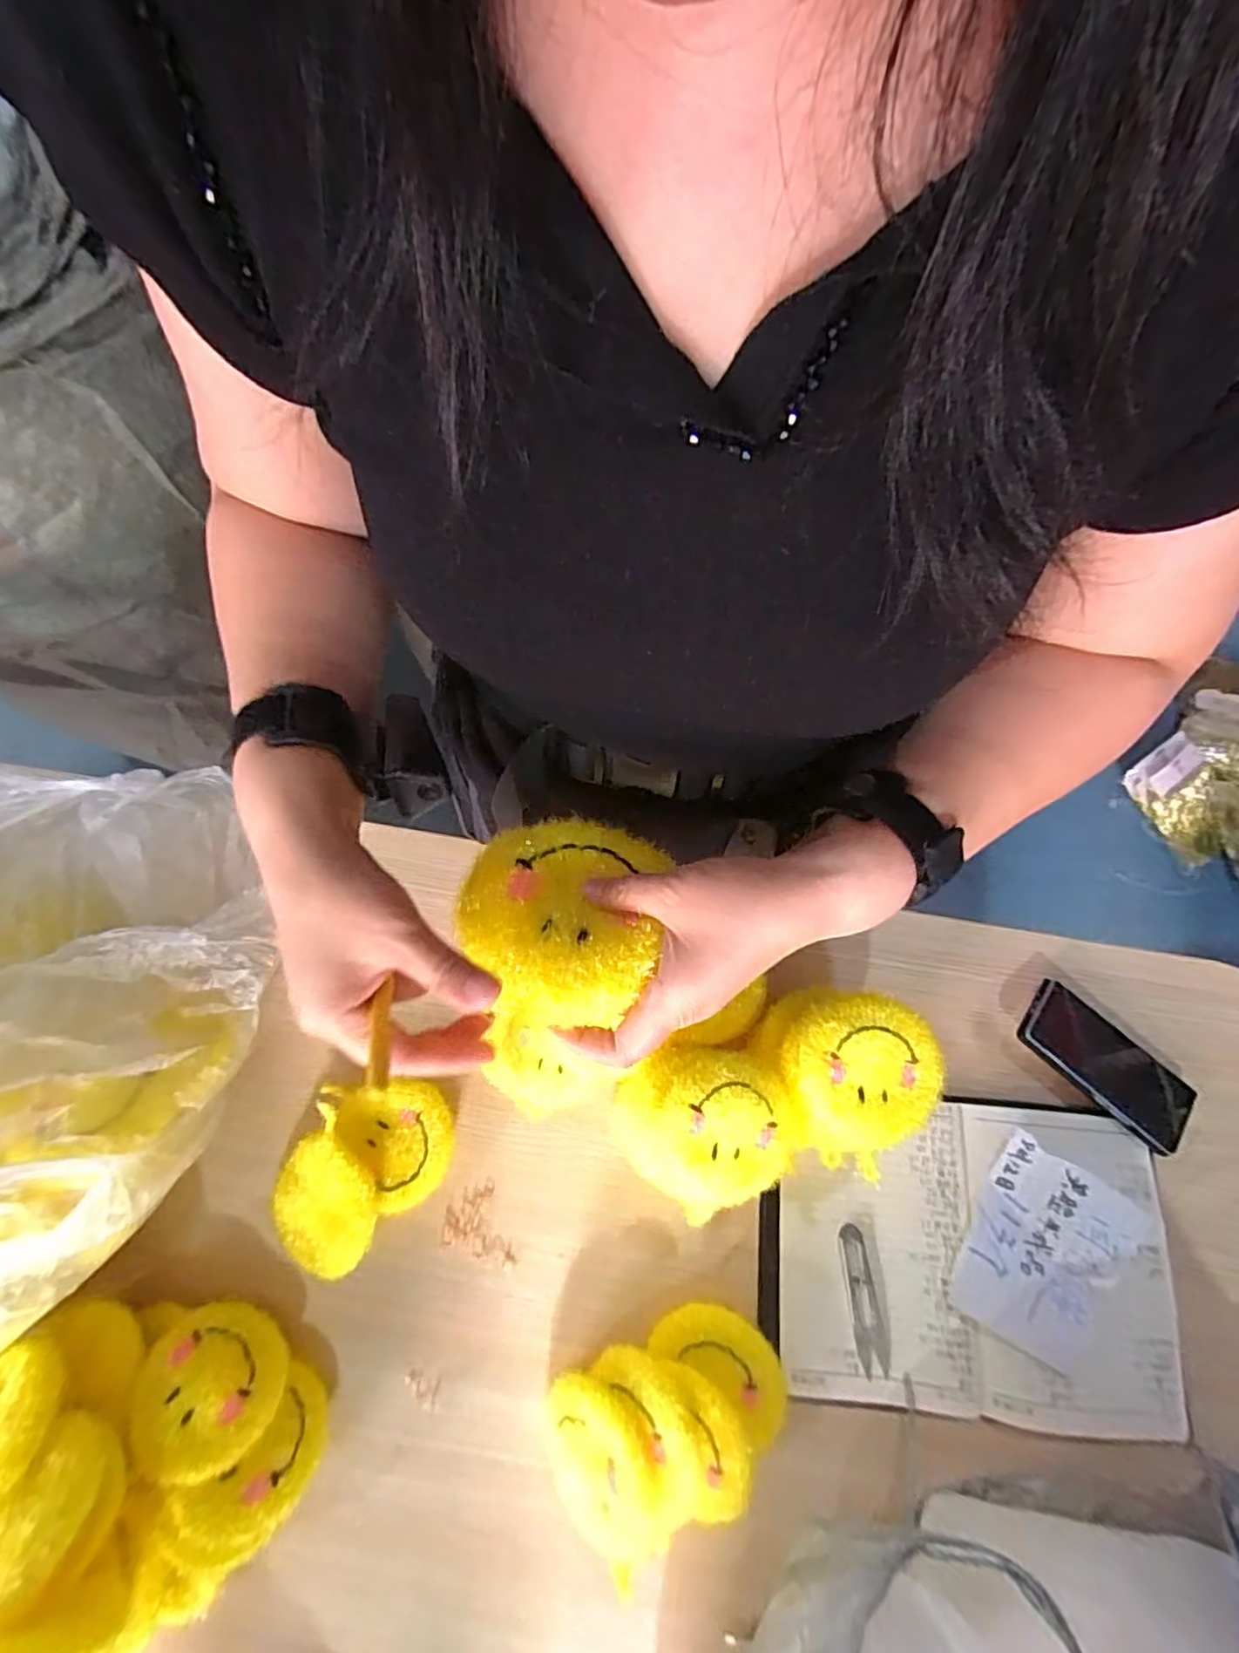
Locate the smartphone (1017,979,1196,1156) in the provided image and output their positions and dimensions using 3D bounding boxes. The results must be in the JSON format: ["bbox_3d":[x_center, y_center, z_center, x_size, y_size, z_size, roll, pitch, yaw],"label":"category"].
[{"bbox_3d":[0.462,0.224,0.610,0.157,0.010,0.075,43,74,13],"label":"smartphone"}]

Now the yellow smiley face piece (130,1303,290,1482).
[{"bbox_3d":[-0.333,0.456,0.522,0.105,0.029,0.105,9,52,-12],"label":"yellow smiley face piece"}]

